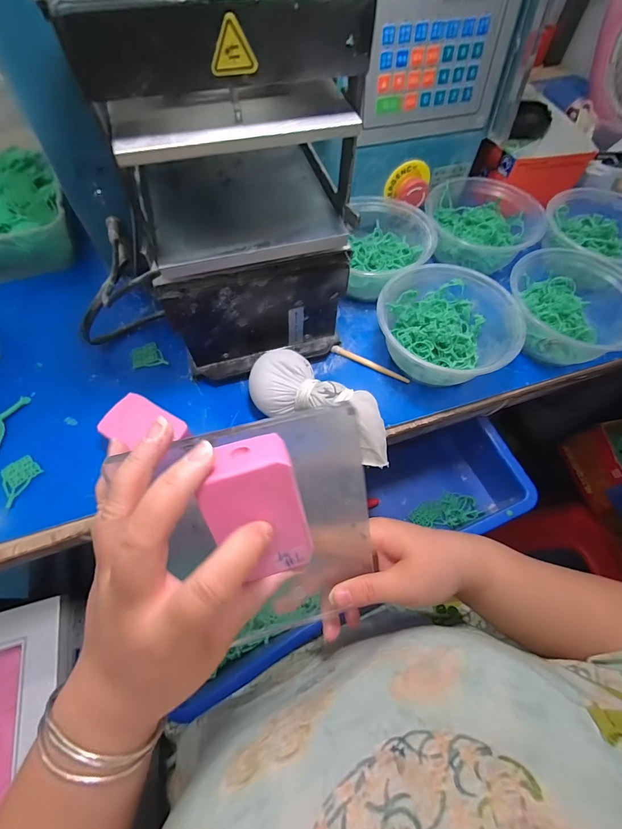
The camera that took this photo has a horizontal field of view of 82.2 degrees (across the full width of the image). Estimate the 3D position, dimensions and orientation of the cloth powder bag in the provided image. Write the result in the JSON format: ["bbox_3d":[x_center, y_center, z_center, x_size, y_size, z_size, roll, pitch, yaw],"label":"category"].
[{"bbox_3d":[0.012,-0.009,0.334,0.148,0.047,0.068,25,64,11],"label":"cloth powder bag"}]

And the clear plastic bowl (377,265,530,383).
[{"bbox_3d":[0.134,-0.085,0.369,0.132,0.065,0.121,1,62,-2],"label":"clear plastic bowl"}]

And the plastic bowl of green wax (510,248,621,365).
[{"bbox_3d":[0.272,-0.114,0.378,0.129,0.049,0.121,1,62,-2],"label":"plastic bowl of green wax"}]

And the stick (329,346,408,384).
[{"bbox_3d":[0.063,-0.053,0.381,0.088,0.008,0.008,26,64,11],"label":"stick"}]

